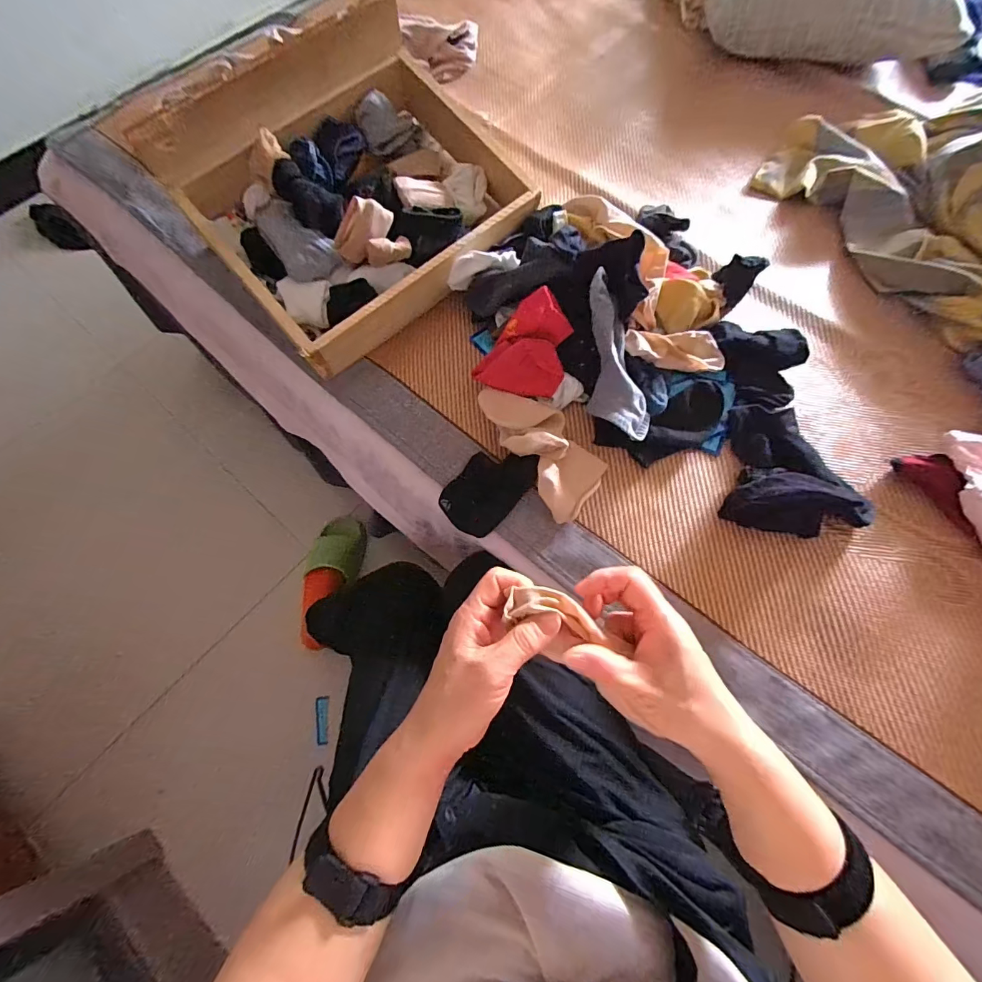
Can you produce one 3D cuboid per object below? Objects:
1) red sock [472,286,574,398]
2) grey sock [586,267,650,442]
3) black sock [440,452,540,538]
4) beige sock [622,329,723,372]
[{"bbox_3d":[0.052,-0.165,0.535,0.092,0.018,0.123,36,104,-14],"label":"red sock"},{"bbox_3d":[0.141,-0.151,0.510,0.061,0.051,0.190,-12,96,-2],"label":"grey sock"},{"bbox_3d":[-0.001,-0.004,0.532,0.076,0.018,0.118,43,96,4],"label":"black sock"},{"bbox_3d":[0.225,-0.170,0.539,0.121,0.029,0.042,2,69,1],"label":"beige sock"}]

